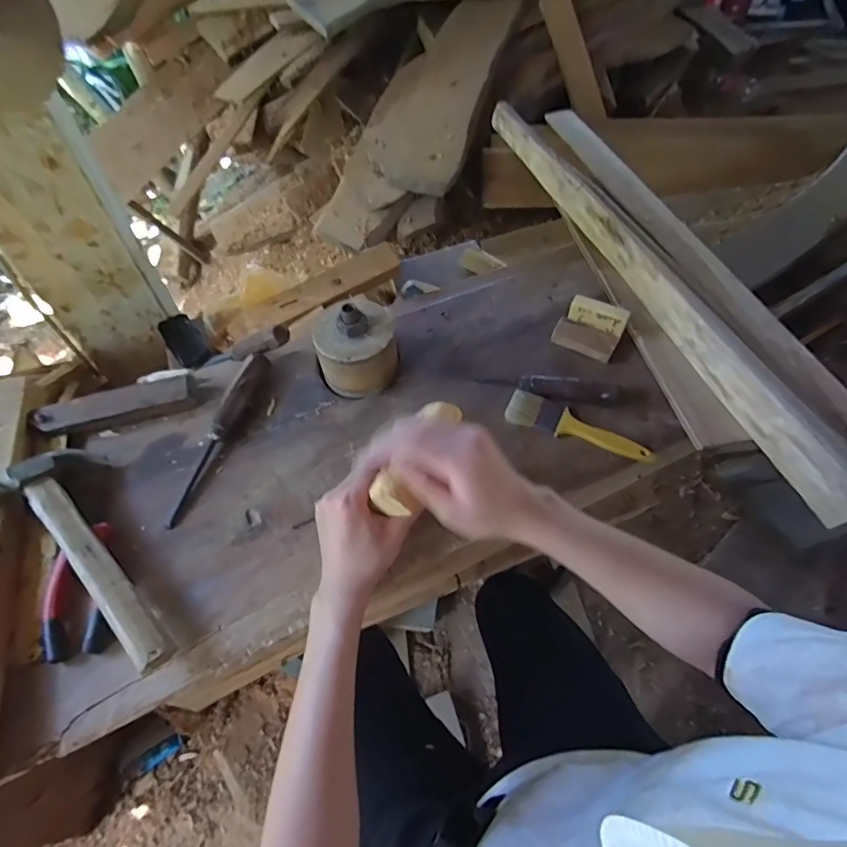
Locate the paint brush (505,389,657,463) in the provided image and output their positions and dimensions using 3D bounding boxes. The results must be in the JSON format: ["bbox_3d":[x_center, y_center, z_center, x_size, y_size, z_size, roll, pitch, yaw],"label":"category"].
[{"bbox_3d":[0.189,0.003,0.591,0.176,0.011,0.045,19,59,11],"label":"paint brush"}]

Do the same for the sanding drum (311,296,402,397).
[{"bbox_3d":[-0.082,-0.100,0.615,0.104,0.095,0.100,-9,58,-7],"label":"sanding drum"}]

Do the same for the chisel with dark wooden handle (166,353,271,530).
[{"bbox_3d":[-0.248,0.012,0.587,0.027,0.036,0.230,15,58,8],"label":"chisel with dark wooden handle"}]

